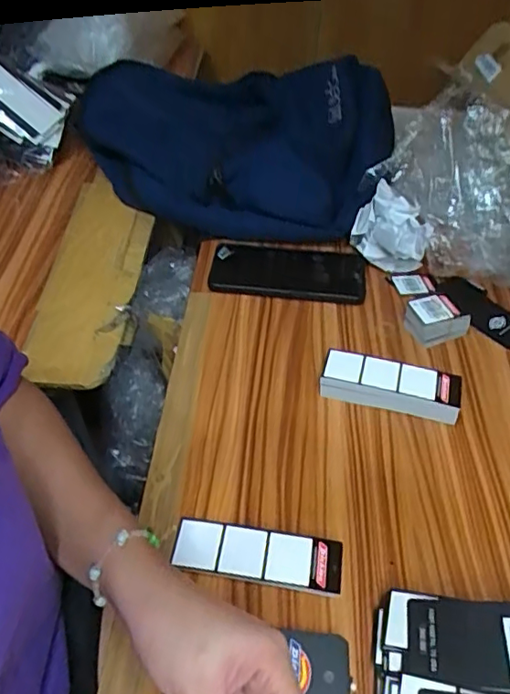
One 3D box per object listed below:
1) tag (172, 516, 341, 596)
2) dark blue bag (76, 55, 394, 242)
[{"bbox_3d":[0.001,0.150,0.398,0.119,0.013,0.037,5,51,8],"label":"tag"},{"bbox_3d":[-0.034,-0.287,0.758,0.420,0.125,0.312,22,49,18],"label":"dark blue bag"}]

